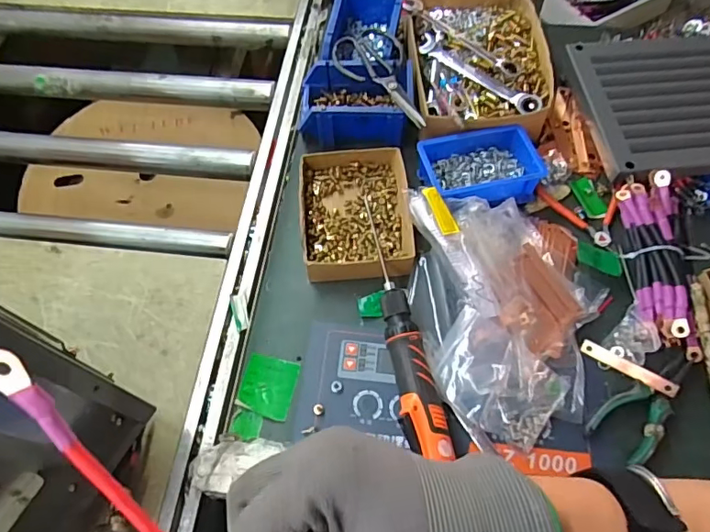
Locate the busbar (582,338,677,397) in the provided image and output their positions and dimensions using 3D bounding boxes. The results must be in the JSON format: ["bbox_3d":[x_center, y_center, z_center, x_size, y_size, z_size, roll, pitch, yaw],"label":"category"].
[{"bbox_3d":[0.306,0.114,0.583,0.103,0.009,0.015,31,66,35],"label":"busbar"}]

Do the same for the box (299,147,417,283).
[{"bbox_3d":[0.002,-0.071,0.682,0.141,0.039,0.194,-5,62,-1],"label":"box"}]

